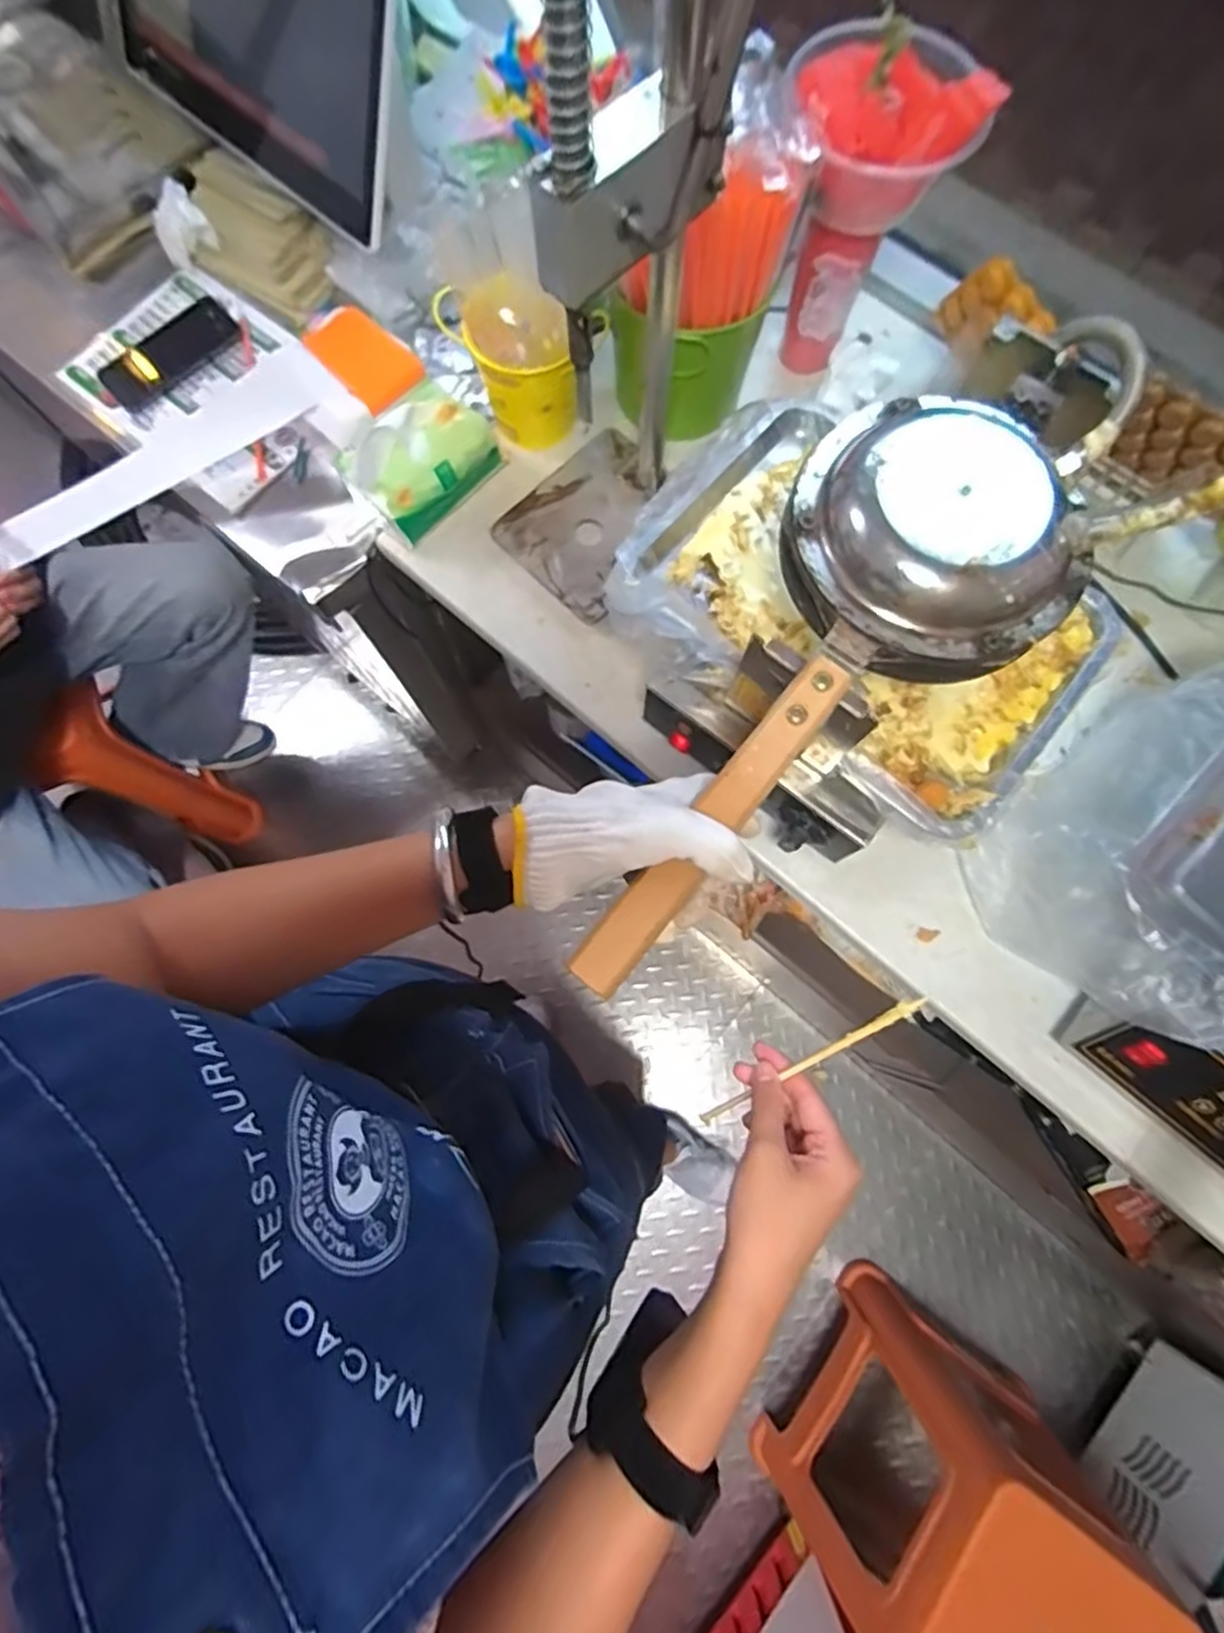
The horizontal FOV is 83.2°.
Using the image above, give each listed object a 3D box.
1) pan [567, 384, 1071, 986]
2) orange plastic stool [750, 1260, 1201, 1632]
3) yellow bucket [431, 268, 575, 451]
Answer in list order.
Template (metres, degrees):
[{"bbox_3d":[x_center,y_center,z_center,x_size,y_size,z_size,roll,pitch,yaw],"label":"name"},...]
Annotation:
[{"bbox_3d":[0.117,-0.077,0.422,0.176,0.056,0.424,39,82,9],"label":"pan"},{"bbox_3d":[0.491,0.970,0.959,0.364,0.456,0.332,36,79,8],"label":"orange plastic stool"},{"bbox_3d":[-0.095,-0.436,0.672,0.082,0.110,0.101,-28,78,-7],"label":"yellow bucket"}]

